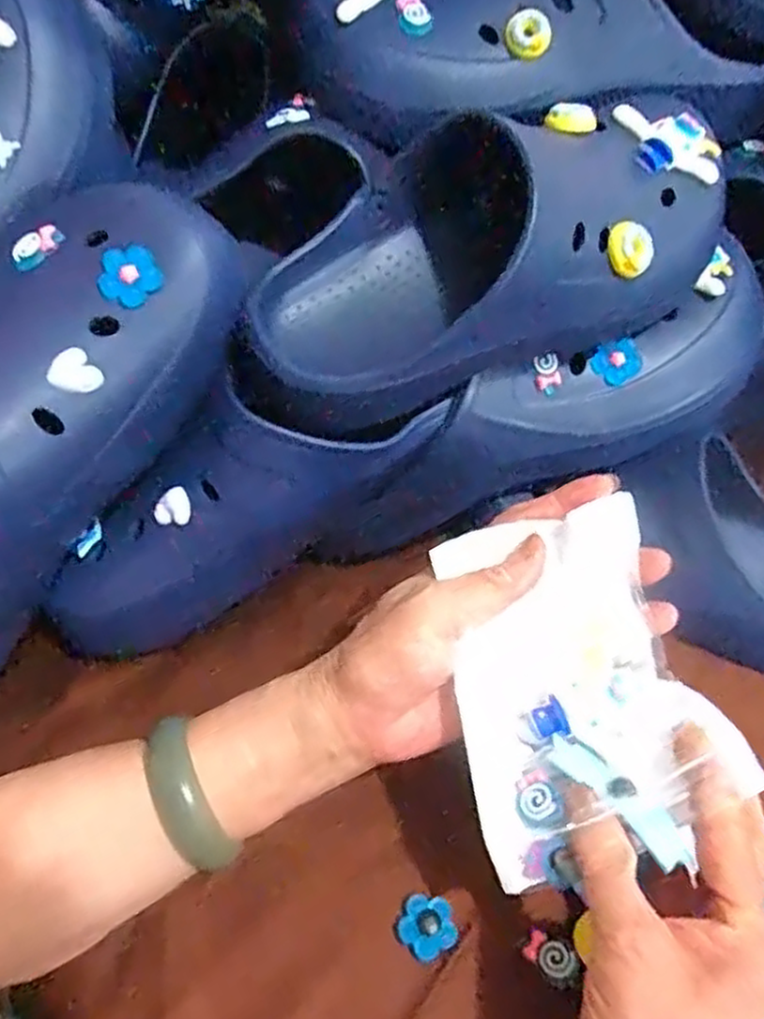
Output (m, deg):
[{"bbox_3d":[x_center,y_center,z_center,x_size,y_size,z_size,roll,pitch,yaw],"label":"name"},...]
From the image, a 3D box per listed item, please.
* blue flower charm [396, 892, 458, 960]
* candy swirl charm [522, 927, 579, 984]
[{"bbox_3d":[0.020,0.182,0.328,0.025,0.005,0.024,2,52,-2],"label":"blue flower charm"},{"bbox_3d":[0.073,0.194,0.323,0.022,0.009,0.014,34,57,22],"label":"candy swirl charm"}]

